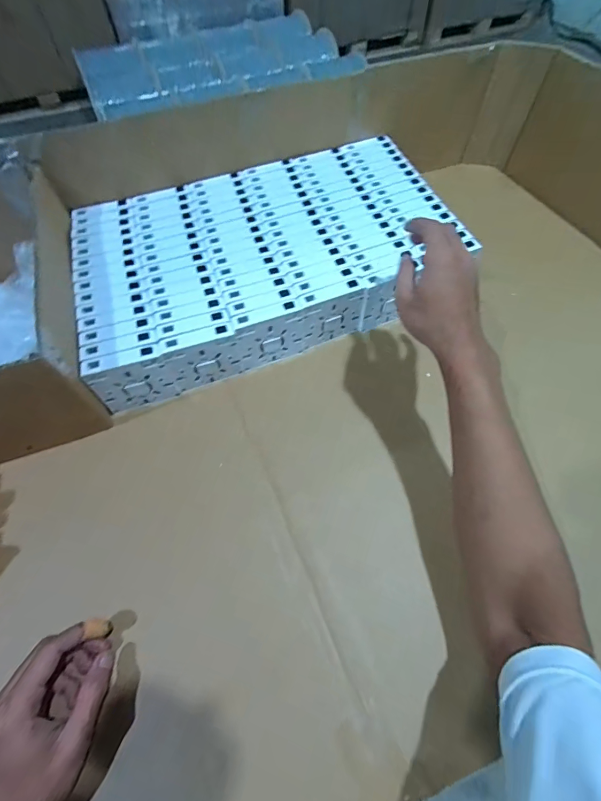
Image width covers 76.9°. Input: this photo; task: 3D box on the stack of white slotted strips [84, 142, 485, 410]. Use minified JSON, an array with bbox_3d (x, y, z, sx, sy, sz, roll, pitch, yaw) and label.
[{"bbox_3d":[-0.050,-0.213,0.554,0.509,0.081,0.298,-20,61,-10],"label":"stack of white slotted strips"}]

